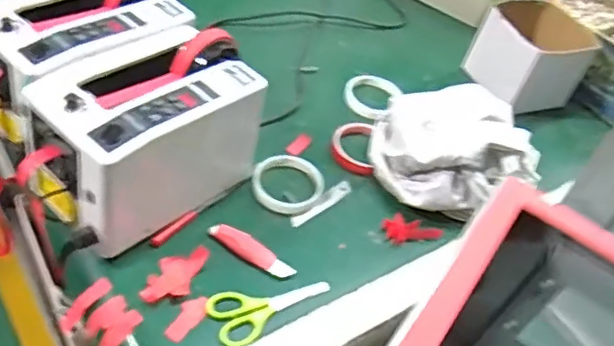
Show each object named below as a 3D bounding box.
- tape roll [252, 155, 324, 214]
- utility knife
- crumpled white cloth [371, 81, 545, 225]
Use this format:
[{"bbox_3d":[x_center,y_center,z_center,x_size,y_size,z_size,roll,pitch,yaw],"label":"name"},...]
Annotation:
[{"bbox_3d":[-0.023,0.013,0.754,0.084,0.018,0.077,8,46,-8],"label":"tape roll"},{"bbox_3d":[-0.059,0.084,0.680,0.102,0.013,0.026,31,47,15],"label":"utility knife"},{"bbox_3d":[0.189,-0.043,0.792,0.188,0.072,0.186,-22,57,-31],"label":"crumpled white cloth"}]

